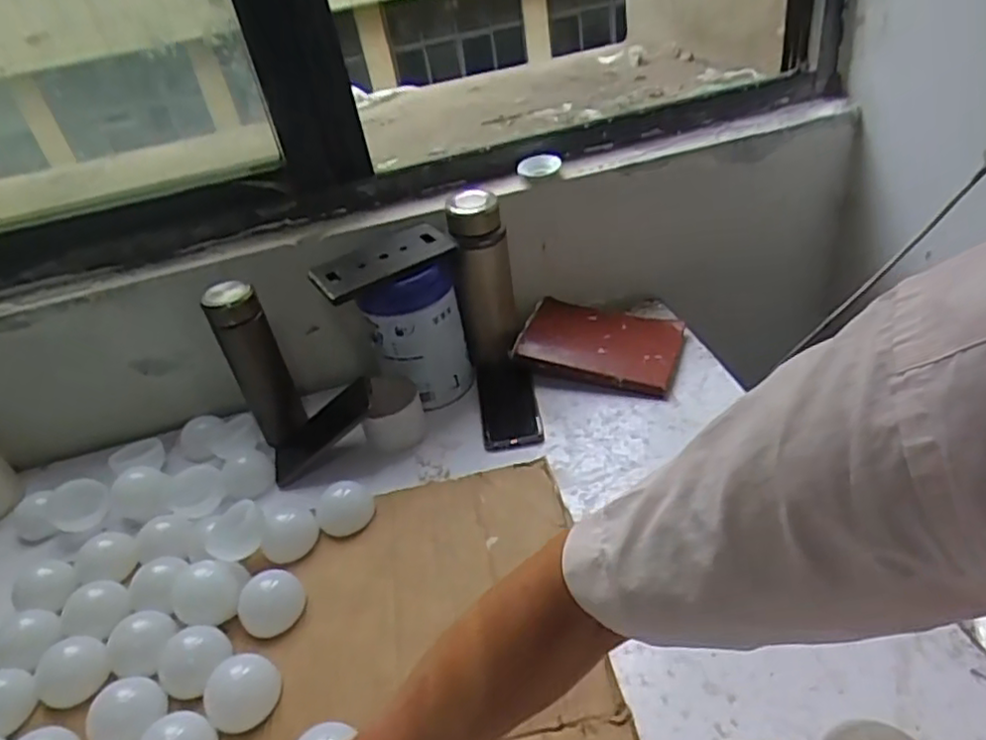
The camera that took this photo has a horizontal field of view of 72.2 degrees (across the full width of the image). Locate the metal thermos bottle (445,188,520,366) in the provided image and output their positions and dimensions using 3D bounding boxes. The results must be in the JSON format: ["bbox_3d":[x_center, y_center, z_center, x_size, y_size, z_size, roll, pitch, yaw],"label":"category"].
[{"bbox_3d":[-0.011,-0.123,0.917,0.073,0.227,0.069,-6,37,7],"label":"metal thermos bottle"}]

